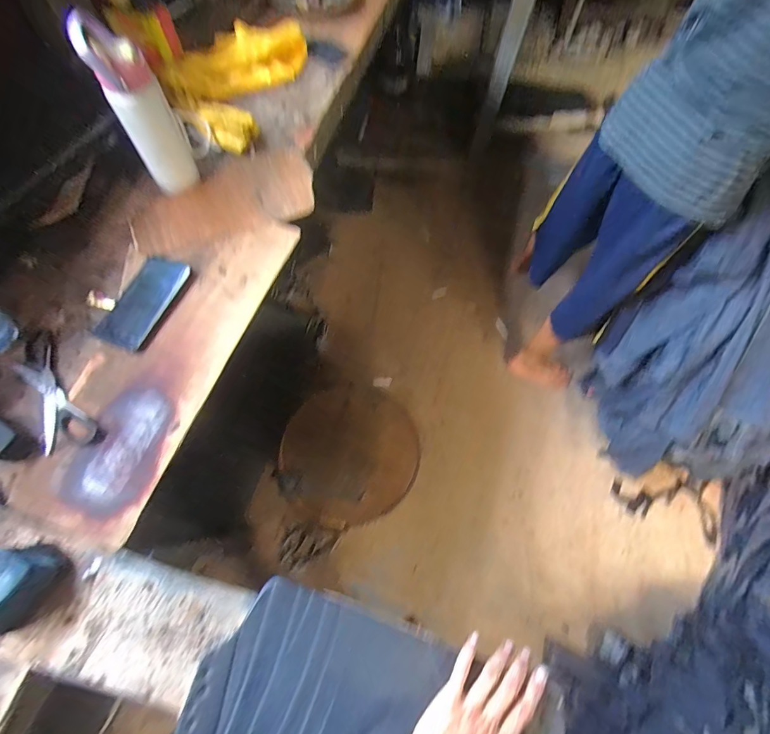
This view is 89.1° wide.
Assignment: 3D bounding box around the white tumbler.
[{"bbox_3d":[-0.394,-0.415,0.635,0.083,0.235,0.105,-27,73,-13],"label":"white tumbler"}]

